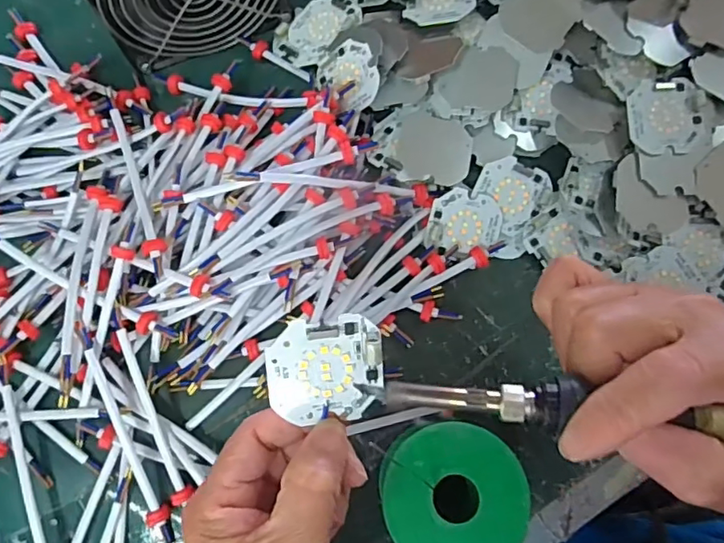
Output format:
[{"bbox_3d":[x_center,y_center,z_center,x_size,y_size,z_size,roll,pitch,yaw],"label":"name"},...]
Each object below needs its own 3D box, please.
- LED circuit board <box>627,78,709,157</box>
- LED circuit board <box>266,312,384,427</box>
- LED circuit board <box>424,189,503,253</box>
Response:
[{"bbox_3d":[0.188,-0.096,0.341,0.048,0.009,0.045,-3,78,0],"label":"LED circuit board"},{"bbox_3d":[-0.015,0.041,0.228,0.047,0.007,0.044,-6,106,-8],"label":"LED circuit board"},{"bbox_3d":[0.065,-0.033,0.351,0.047,0.007,0.037,3,78,2],"label":"LED circuit board"}]

